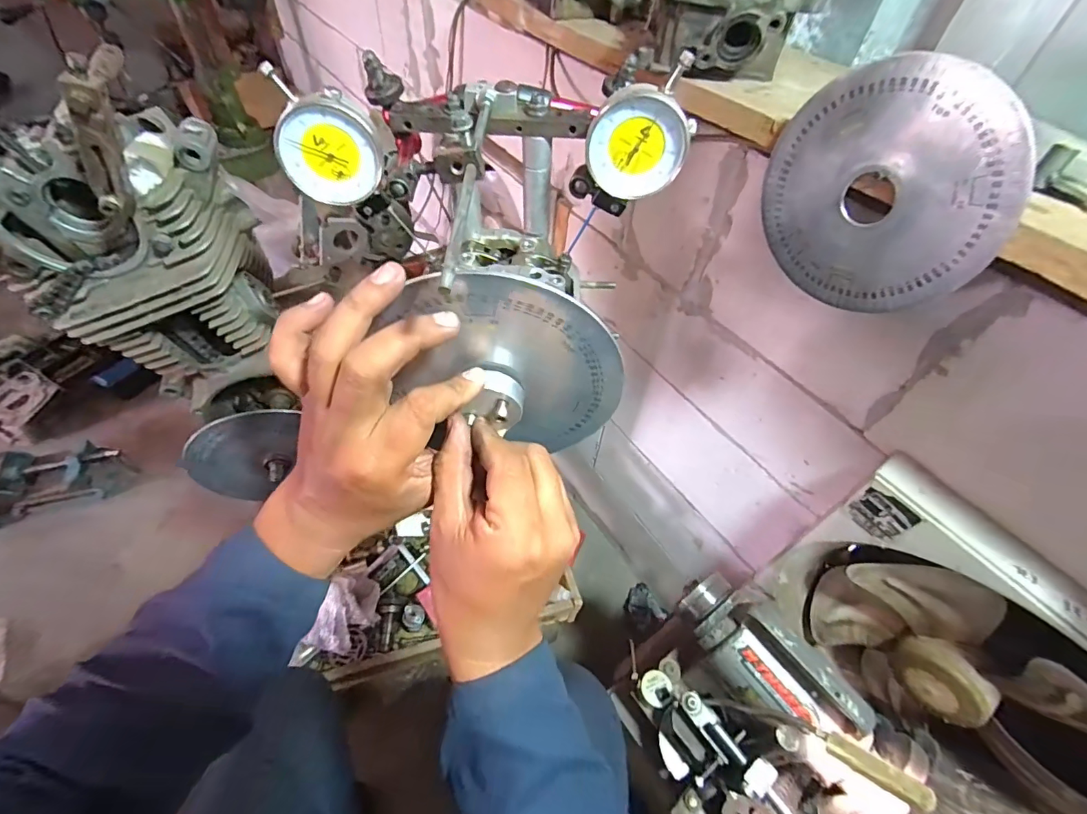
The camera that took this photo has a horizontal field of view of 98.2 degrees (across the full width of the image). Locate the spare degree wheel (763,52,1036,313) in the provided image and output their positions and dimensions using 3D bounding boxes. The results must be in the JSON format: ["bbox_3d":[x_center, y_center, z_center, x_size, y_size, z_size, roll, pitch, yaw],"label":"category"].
[{"bbox_3d":[0.230,-0.147,0.330,0.008,0.151,0.160,-29,59,-24],"label":"spare degree wheel"}]

